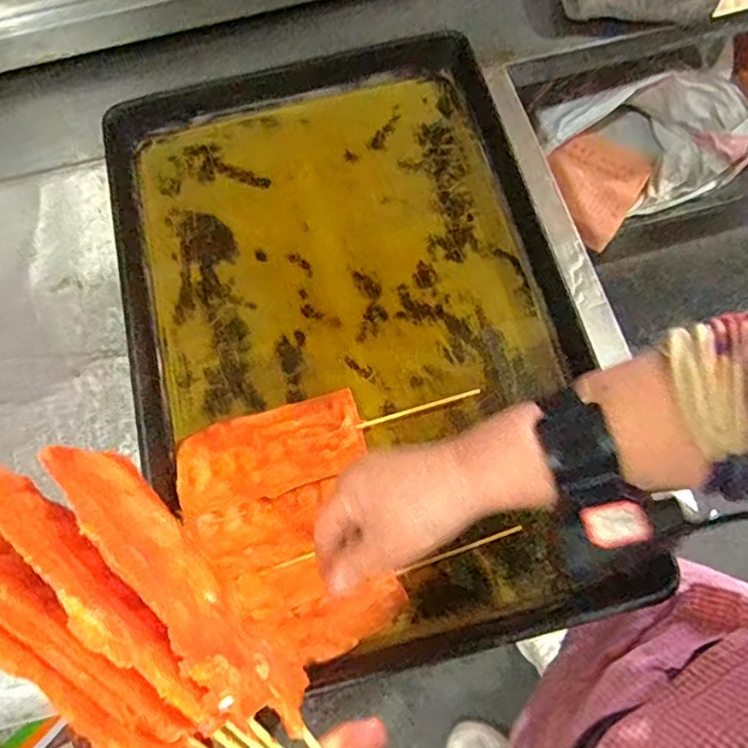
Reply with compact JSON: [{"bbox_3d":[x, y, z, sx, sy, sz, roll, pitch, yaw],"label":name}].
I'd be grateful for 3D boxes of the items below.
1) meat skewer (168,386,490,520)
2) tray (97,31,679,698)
[{"bbox_3d":[-0.049,0.059,0.551,0.259,0.022,0.077,-16,71,-3],"label":"meat skewer"},{"bbox_3d":[-0.024,-0.059,0.587,0.420,0.038,0.635,-15,71,-3],"label":"tray"}]

